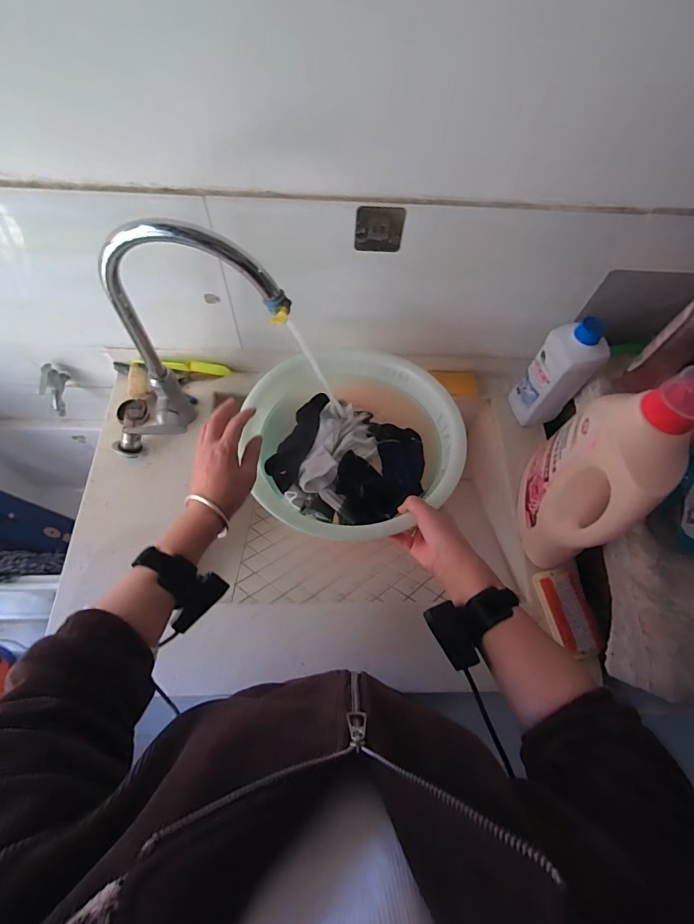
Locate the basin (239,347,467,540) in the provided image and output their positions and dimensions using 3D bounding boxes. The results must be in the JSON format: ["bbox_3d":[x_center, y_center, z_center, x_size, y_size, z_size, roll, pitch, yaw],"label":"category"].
[{"bbox_3d":[0.007,-0.031,0.676,0.321,0.104,0.302,1,64,-3],"label":"basin"}]

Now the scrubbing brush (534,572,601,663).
[{"bbox_3d":[0.354,0.240,0.680,0.068,0.027,0.130,-4,65,-6],"label":"scrubbing brush"}]

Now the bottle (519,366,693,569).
[{"bbox_3d":[0.358,0.011,0.602,0.090,0.327,0.194,11,64,2],"label":"bottle"}]

